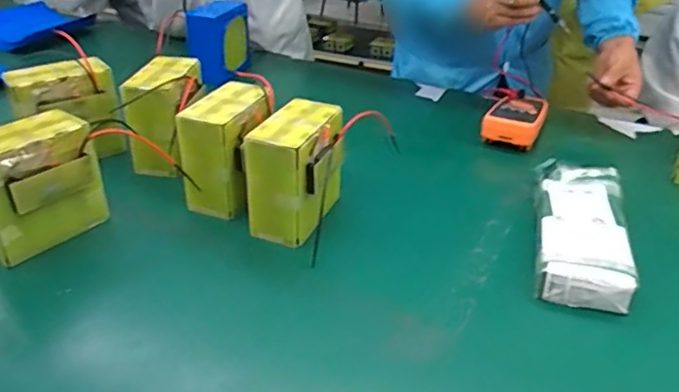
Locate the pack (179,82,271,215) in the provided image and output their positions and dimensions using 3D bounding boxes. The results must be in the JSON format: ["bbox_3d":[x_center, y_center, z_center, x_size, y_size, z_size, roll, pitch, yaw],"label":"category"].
[{"bbox_3d":[-0.155,-0.064,0.828,0.090,0.151,0.127,13,33,15],"label":"pack"}]

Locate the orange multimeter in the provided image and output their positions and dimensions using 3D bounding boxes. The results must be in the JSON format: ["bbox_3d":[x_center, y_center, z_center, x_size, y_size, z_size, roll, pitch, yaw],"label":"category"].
[{"bbox_3d":[0.322,-0.139,1.054,0.097,0.044,0.170,14,34,20],"label":"orange multimeter"}]

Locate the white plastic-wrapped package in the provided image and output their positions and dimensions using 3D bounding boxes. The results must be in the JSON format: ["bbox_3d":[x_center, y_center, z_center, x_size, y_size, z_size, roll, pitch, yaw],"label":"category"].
[{"bbox_3d":[0.316,0.033,0.764,0.112,0.042,0.295,8,35,14],"label":"white plastic-wrapped package"}]

